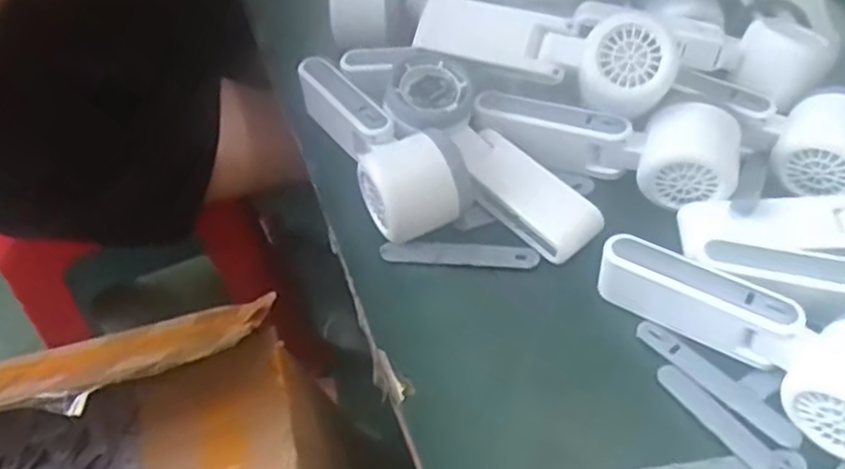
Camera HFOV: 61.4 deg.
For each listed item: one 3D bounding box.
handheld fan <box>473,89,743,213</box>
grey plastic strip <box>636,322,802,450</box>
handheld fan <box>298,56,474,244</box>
[{"bbox_3d":[0.114,-0.062,0.451,0.164,0.048,0.049,17,56,16],"label":"handheld fan"},{"bbox_3d":[0.156,0.077,0.377,0.015,0.004,0.093,-37,59,-23],"label":"grey plastic strip"},{"bbox_3d":[-0.026,-0.064,0.465,0.059,0.054,0.153,-24,55,-14],"label":"handheld fan"}]

